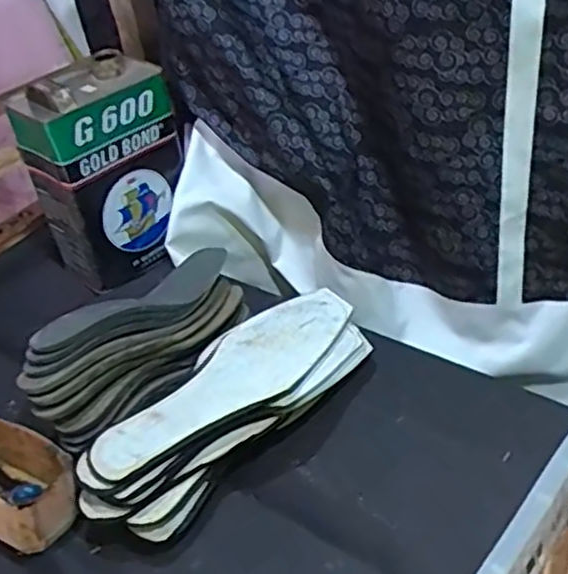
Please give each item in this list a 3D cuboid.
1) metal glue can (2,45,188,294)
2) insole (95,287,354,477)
[{"bbox_3d":[-0.218,-0.139,0.880,0.173,0.240,0.115,-24,40,-21],"label":"metal glue can"},{"bbox_3d":[-0.043,0.084,0.655,0.087,0.017,0.283,25,47,35],"label":"insole"}]

